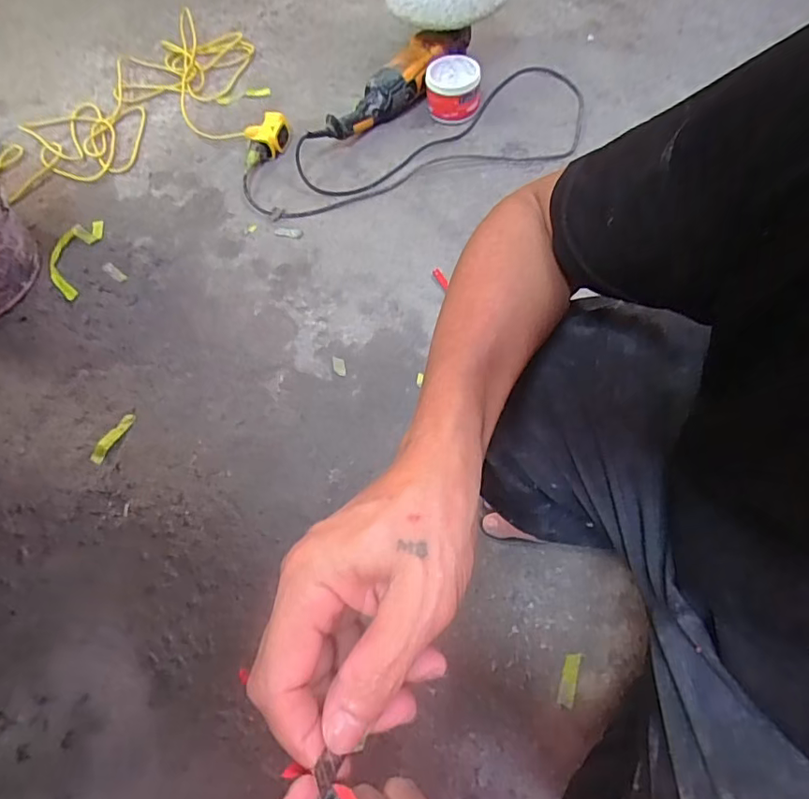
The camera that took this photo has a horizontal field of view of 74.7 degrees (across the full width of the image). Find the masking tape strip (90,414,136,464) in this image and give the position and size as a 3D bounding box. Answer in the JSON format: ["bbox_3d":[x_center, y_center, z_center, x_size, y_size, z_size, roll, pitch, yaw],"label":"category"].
[{"bbox_3d":[-0.433,0.056,0.787,0.020,0.009,0.084,23,65,13],"label":"masking tape strip"}]

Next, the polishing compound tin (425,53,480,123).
[{"bbox_3d":[0.098,-0.627,1.072,0.111,0.082,0.118,0,62,2],"label":"polishing compound tin"}]

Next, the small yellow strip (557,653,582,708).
[{"bbox_3d":[0.200,0.337,0.639,0.019,0.004,0.060,16,63,10],"label":"small yellow strip"}]

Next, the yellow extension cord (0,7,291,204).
[{"bbox_3d":[-0.552,-0.633,1.113,0.570,0.055,0.466,-10,62,-4],"label":"yellow extension cord"}]

